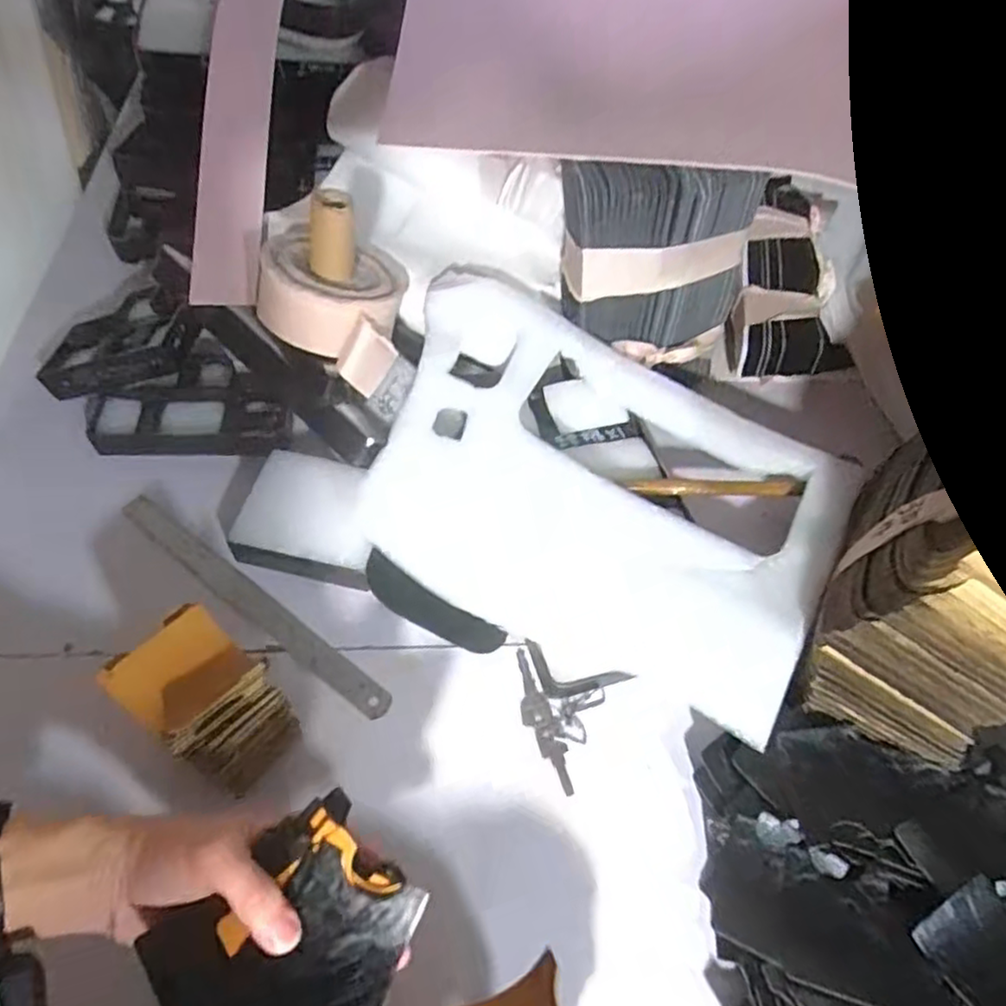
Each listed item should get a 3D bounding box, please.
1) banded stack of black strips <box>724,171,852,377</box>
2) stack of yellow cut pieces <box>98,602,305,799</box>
[{"bbox_3d":[0.346,-0.284,0.842,0.134,0.104,0.291,8,68,1],"label":"banded stack of black strips"},{"bbox_3d":[-0.207,0.148,0.498,0.096,0.129,0.072,37,64,17],"label":"stack of yellow cut pieces"}]

